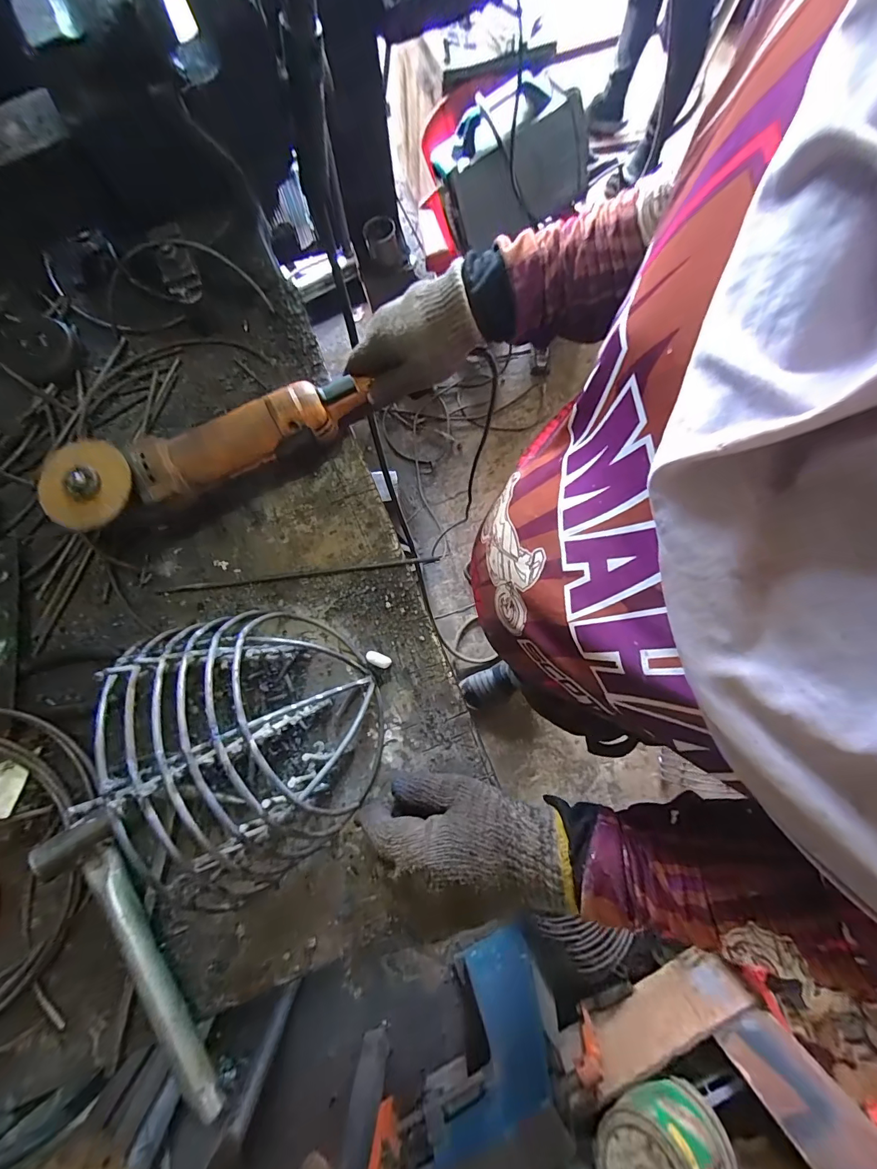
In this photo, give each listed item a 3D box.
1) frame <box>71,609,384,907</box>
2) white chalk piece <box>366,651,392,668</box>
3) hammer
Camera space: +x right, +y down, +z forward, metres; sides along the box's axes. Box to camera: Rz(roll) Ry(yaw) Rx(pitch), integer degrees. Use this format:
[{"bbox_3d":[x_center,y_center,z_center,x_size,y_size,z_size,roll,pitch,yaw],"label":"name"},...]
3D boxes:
[{"bbox_3d":[-0.147,0.119,0.349,0.192,0.111,0.221,-21,80,-5],"label":"frame"},{"bbox_3d":[-0.058,0.073,0.407,0.025,0.008,0.012,25,80,4],"label":"white chalk piece"},{"bbox_3d":[-0.250,0.308,0.348,0.053,0.041,0.237,-30,81,-6],"label":"hammer"}]

